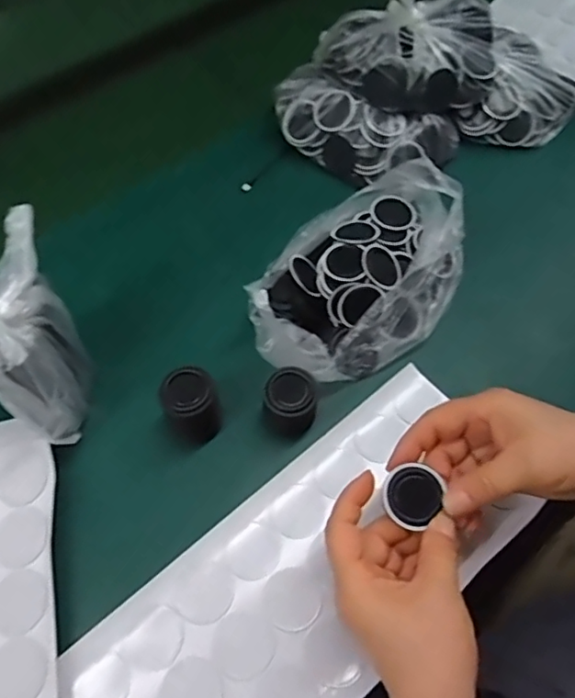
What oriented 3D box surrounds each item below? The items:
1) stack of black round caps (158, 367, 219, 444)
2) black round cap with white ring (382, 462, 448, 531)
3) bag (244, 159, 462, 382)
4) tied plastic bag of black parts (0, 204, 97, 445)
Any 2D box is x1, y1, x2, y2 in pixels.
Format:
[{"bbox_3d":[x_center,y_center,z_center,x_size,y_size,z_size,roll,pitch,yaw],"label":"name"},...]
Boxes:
[{"bbox_3d":[-0.069,0.044,0.428,0.036,0.062,0.037,-27,63,-14],"label":"stack of black round caps"},{"bbox_3d":[0.076,0.089,0.354,0.034,0.009,0.032,35,67,19],"label":"black round cap with white ring"},{"bbox_3d":[0.058,-0.063,0.460,0.138,0.082,0.201,40,72,12],"label":"bag"},{"bbox_3d":[-0.176,-0.005,0.406,0.054,0.128,0.118,-16,61,-8],"label":"tied plastic bag of black parts"}]

